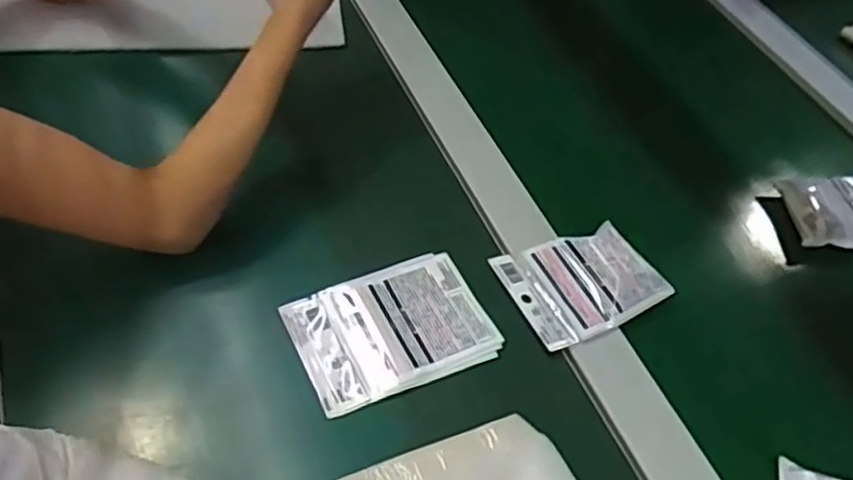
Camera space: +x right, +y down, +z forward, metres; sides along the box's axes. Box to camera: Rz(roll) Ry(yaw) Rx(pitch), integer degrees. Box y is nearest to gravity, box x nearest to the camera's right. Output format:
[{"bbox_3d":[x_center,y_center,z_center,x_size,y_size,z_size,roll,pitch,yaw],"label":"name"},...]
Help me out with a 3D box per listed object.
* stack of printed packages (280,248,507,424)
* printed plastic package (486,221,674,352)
[{"bbox_3d":[-0.027,0.071,0.570,0.151,0.015,0.106,-19,51,-20],"label":"stack of printed packages"},{"bbox_3d":[0.132,0.033,0.606,0.124,0.020,0.095,-19,51,-19],"label":"printed plastic package"}]

